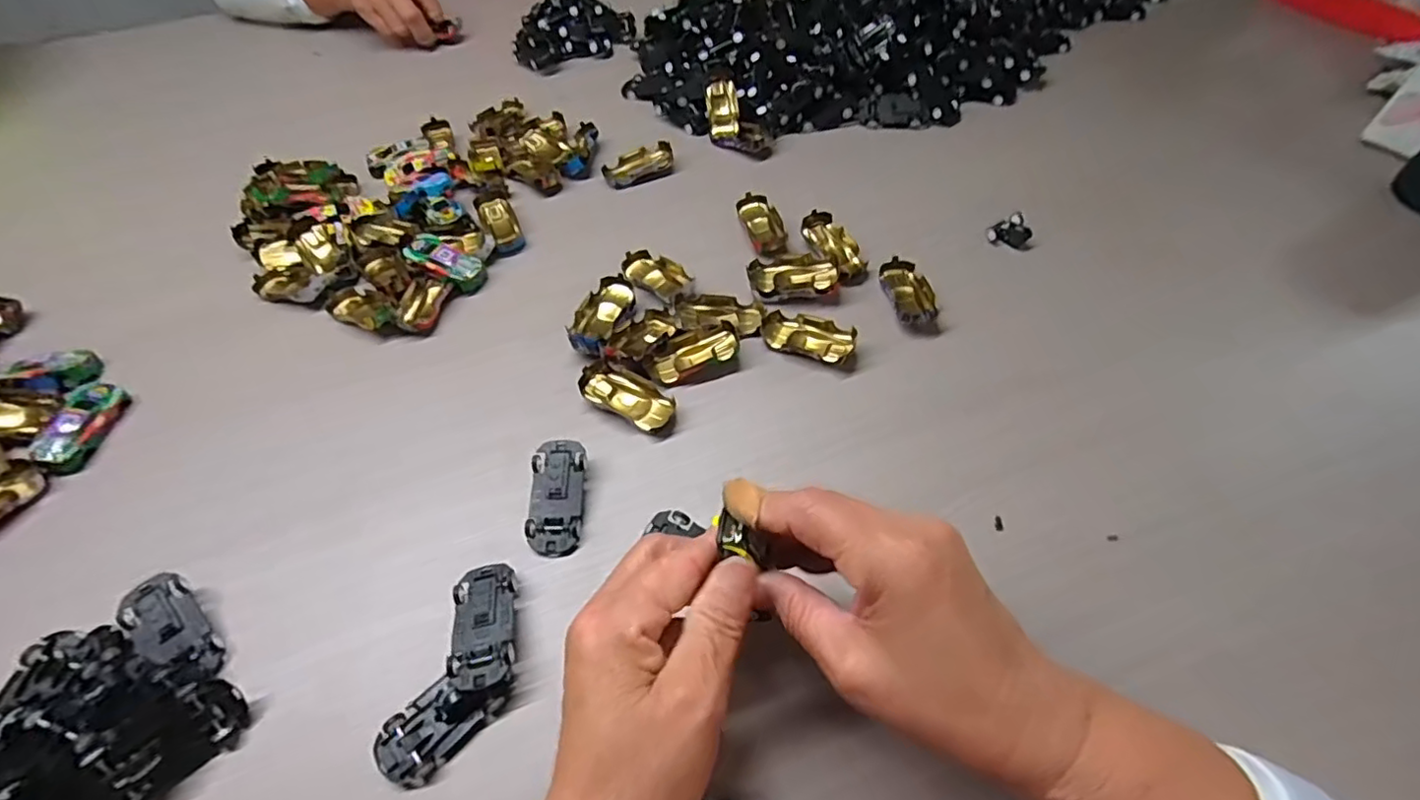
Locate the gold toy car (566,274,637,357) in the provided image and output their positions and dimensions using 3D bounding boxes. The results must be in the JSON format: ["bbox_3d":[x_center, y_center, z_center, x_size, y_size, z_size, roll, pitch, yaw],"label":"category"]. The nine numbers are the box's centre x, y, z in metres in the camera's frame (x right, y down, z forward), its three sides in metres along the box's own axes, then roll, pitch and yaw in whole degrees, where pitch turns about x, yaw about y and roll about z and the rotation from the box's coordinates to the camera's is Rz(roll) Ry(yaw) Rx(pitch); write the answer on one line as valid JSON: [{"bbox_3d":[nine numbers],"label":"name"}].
[{"bbox_3d":[-0.073,-0.057,0.437,0.033,0.017,0.067,18,57,16],"label":"gold toy car"}]

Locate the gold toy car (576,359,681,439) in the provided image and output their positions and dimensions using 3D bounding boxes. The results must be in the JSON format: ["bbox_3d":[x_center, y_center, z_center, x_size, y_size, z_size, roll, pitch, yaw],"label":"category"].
[{"bbox_3d":[-0.051,-0.003,0.407,0.064,0.018,0.028,24,59,19],"label":"gold toy car"}]

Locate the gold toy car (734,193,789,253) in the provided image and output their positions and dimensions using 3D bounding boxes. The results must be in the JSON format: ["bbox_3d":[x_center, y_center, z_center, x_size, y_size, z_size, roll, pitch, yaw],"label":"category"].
[{"bbox_3d":[0.042,-0.140,0.506,0.028,0.016,0.067,-13,55,-6],"label":"gold toy car"}]

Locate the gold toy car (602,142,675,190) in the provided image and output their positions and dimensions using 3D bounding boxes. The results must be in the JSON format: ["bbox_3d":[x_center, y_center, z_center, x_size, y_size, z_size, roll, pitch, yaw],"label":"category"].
[{"bbox_3d":[-0.063,-0.209,0.559,0.062,0.014,0.035,-20,56,-11],"label":"gold toy car"}]

